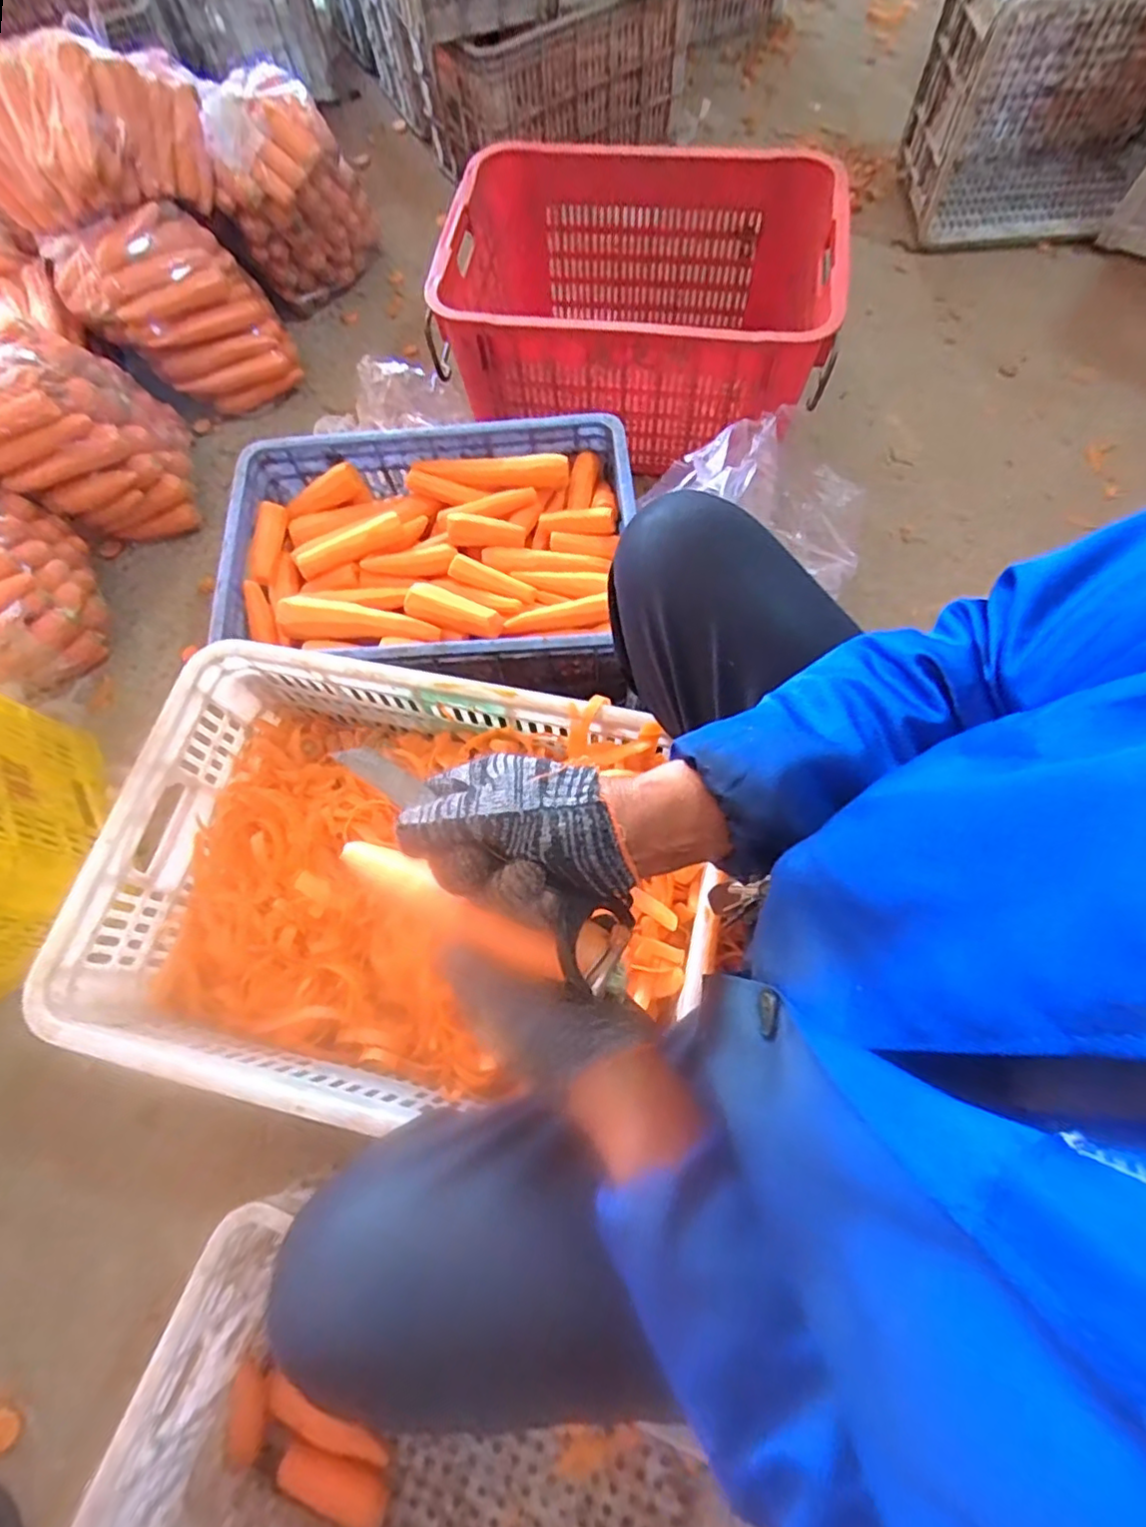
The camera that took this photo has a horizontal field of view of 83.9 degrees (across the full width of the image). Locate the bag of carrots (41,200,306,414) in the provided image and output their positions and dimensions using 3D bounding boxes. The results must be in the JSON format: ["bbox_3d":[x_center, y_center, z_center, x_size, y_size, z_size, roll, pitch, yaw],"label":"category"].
[{"bbox_3d":[-0.704,-0.817,1.173,0.290,0.244,0.212,-34,72,-9],"label":"bag of carrots"}]

